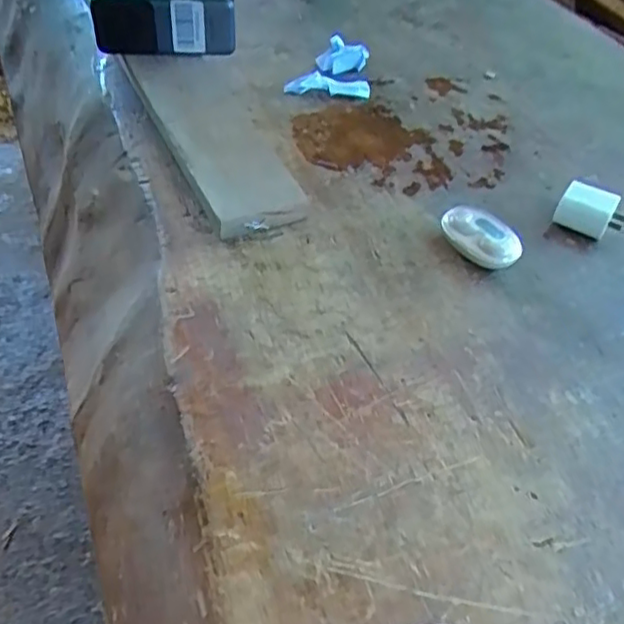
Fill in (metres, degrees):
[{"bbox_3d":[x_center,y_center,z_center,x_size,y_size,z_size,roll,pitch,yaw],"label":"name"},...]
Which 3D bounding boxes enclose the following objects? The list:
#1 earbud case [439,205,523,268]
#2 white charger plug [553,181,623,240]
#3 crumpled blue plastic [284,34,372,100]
[{"bbox_3d":[0.126,-0.055,0.485,0.040,0.018,0.059,-26,53,-26],"label":"earbud case"},{"bbox_3d":[0.220,-0.078,0.511,0.056,0.027,0.036,19,48,13],"label":"white charger plug"},{"bbox_3d":[0.016,-0.243,0.654,0.081,0.031,0.069,3,46,-2],"label":"crumpled blue plastic"}]

